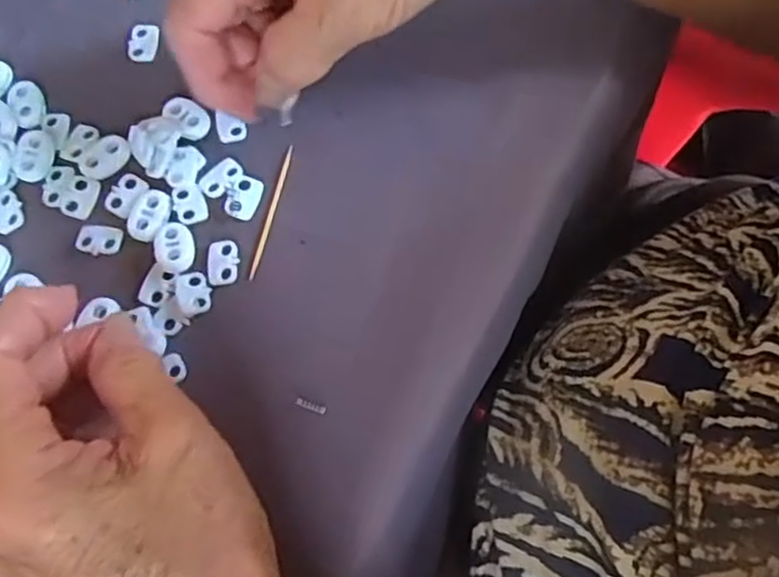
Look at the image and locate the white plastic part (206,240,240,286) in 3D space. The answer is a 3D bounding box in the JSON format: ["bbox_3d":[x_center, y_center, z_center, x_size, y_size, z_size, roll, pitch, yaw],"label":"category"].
[{"bbox_3d":[-0.068,-0.011,0.283,0.013,0.004,0.019,-3,72,0],"label":"white plastic part"}]

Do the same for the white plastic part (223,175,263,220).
[{"bbox_3d":[-0.061,-0.039,0.292,0.013,0.004,0.019,16,73,6],"label":"white plastic part"}]

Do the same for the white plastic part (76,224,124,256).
[{"bbox_3d":[-0.120,-0.021,0.289,0.019,0.004,0.013,9,73,4],"label":"white plastic part"}]

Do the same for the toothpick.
[{"bbox_3d":[-0.049,-0.033,0.292,0.004,0.004,0.060,12,73,5],"label":"toothpick"}]

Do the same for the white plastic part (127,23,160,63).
[{"bbox_3d":[-0.112,-0.112,0.318,0.014,0.004,0.019,1,73,1],"label":"white plastic part"}]

